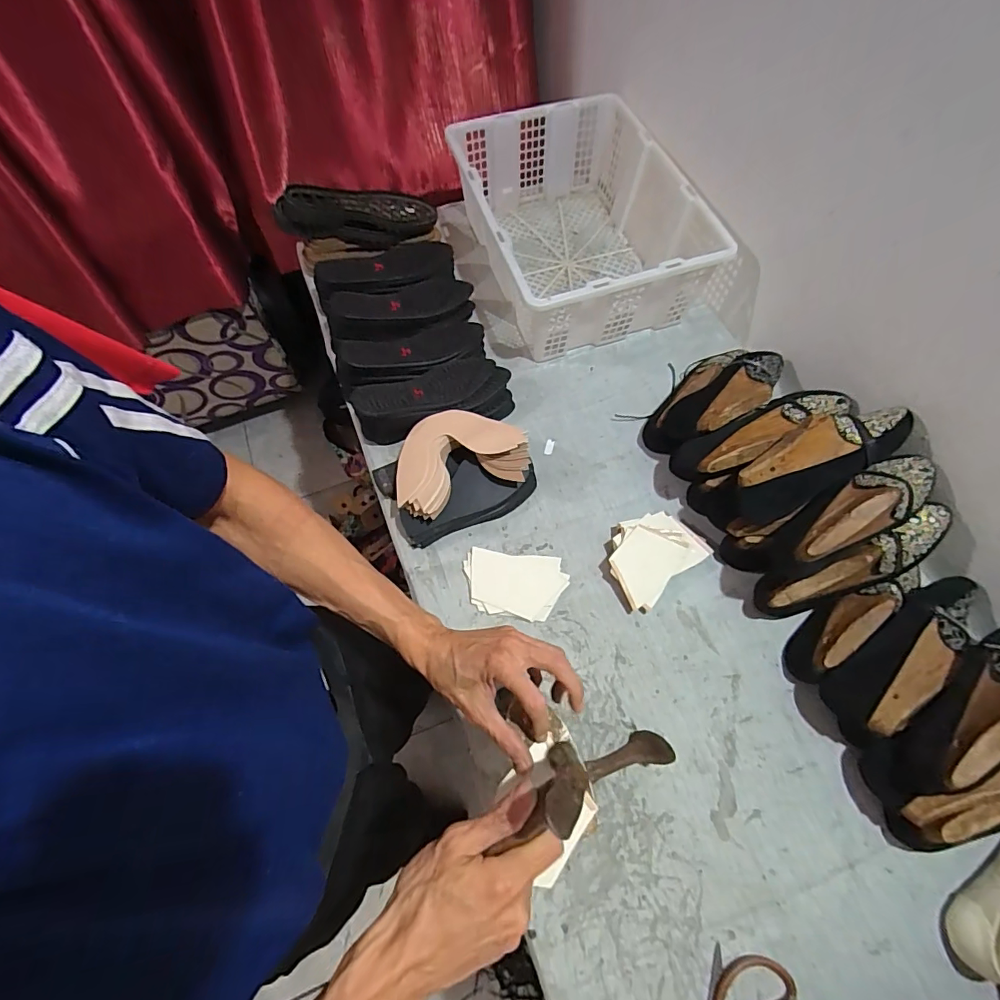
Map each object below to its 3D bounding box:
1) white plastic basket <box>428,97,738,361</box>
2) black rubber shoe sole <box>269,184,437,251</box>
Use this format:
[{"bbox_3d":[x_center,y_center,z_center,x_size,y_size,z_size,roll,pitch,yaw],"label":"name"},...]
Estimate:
[{"bbox_3d":[0.129,-0.501,0.894,0.371,0.185,0.473,-16,66,-7],"label":"white plastic basket"},{"bbox_3d":[-0.257,-0.521,0.891,0.287,0.069,0.102,-13,64,-24],"label":"black rubber shoe sole"}]

